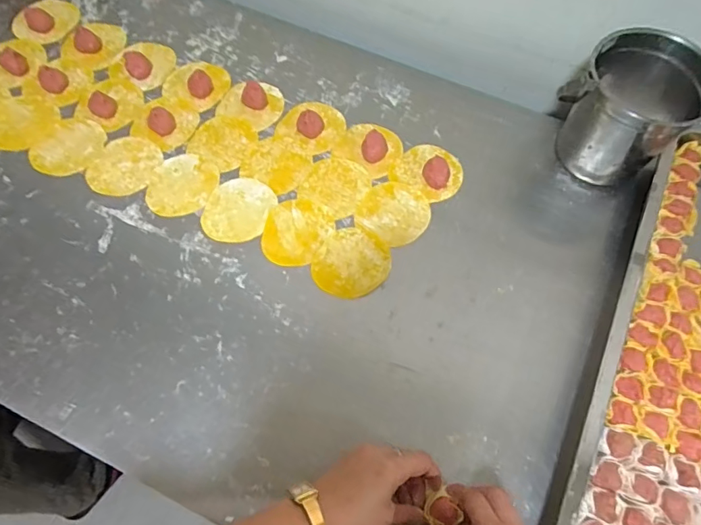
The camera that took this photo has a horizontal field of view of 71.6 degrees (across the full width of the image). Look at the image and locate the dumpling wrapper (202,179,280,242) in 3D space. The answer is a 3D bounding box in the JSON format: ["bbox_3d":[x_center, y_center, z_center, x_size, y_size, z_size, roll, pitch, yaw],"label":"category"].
[{"bbox_3d":[-0.134,-0.063,0.584,0.076,0.004,0.090,21,64,7],"label":"dumpling wrapper"}]

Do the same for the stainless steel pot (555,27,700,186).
[{"bbox_3d":[0.319,-0.175,0.572,0.113,0.134,0.143,-42,74,-18],"label":"stainless steel pot"}]

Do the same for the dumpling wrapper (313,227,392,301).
[{"bbox_3d":[0.002,0.000,0.557,0.080,0.004,0.088,1,66,-2],"label":"dumpling wrapper"}]

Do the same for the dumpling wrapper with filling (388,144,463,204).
[{"bbox_3d":[0.101,-0.120,0.603,0.082,0.024,0.075,34,69,12],"label":"dumpling wrapper with filling"}]

